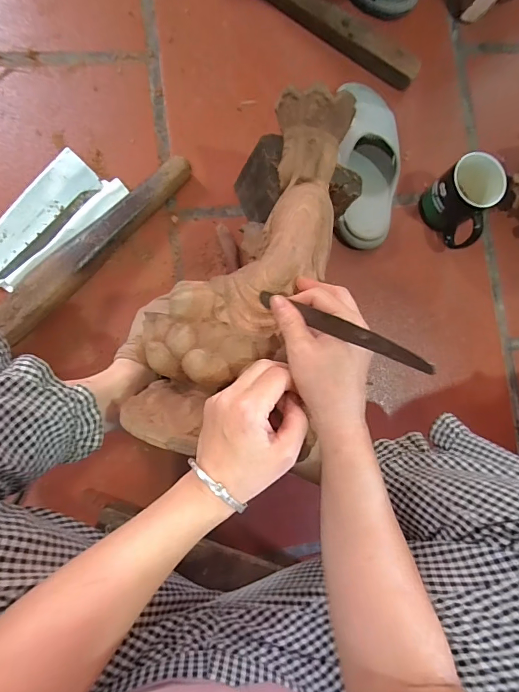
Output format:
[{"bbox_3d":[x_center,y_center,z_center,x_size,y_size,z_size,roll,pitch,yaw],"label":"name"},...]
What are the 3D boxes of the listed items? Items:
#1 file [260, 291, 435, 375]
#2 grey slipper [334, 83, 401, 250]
[{"bbox_3d":[0.058,-0.016,0.311,0.011,0.176,0.010,-53,134,-7],"label":"file"},{"bbox_3d":[0.160,-0.274,0.587,0.094,0.063,0.248,-2,86,-6],"label":"grey slipper"}]

